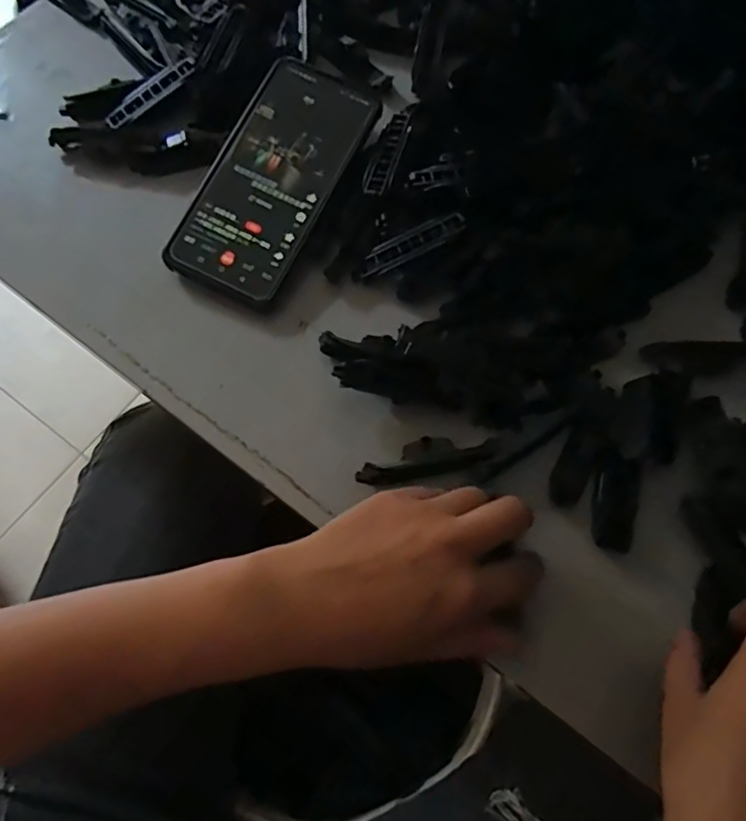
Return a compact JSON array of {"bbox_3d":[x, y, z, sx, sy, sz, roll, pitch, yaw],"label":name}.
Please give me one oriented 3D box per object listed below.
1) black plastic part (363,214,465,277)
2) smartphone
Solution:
[{"bbox_3d":[0.025,-0.105,0.380,0.069,0.005,0.017,-26,71,8],"label":"black plastic part"},{"bbox_3d":[-0.064,-0.151,0.391,0.079,0.005,0.168,27,80,2],"label":"smartphone"}]

